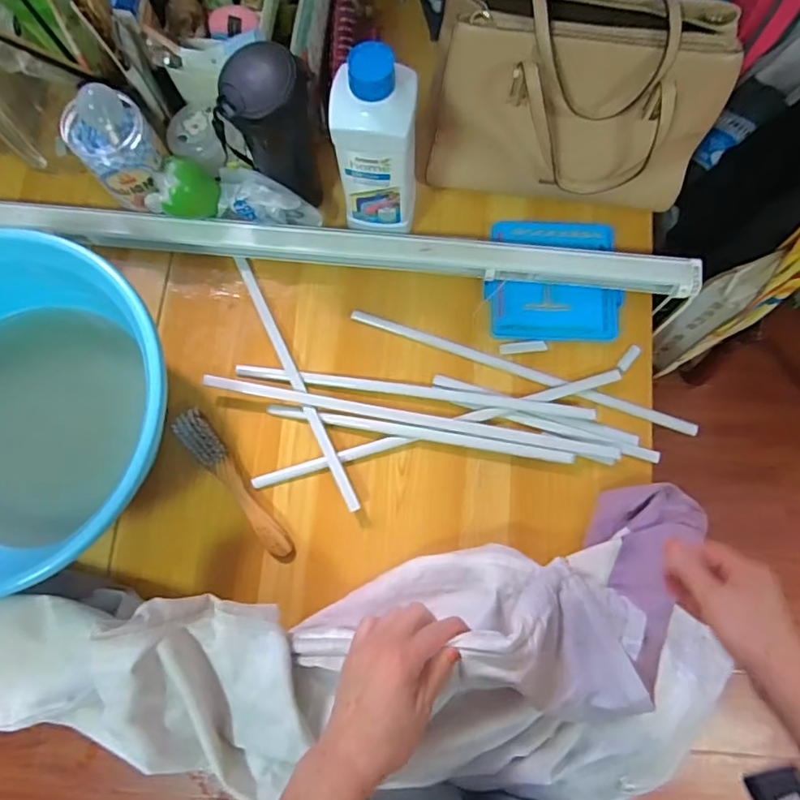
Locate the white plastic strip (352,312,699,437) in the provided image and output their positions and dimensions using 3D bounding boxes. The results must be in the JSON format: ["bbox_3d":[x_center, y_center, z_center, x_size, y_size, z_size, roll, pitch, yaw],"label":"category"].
[{"bbox_3d":[0.142,-0.034,0.665,0.412,0.016,0.015,20,79,5],"label":"white plastic strip"}]

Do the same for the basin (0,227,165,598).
[{"bbox_3d":[-0.410,0.014,0.604,0.342,0.137,0.342,0,78,1],"label":"basin"}]

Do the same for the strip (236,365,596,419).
[{"bbox_3d":[0.015,-0.011,0.655,0.408,0.013,0.019,7,78,2],"label":"strip"}]

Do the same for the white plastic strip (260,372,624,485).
[{"bbox_3d":[0.044,0.033,0.646,0.431,0.013,0.015,-16,78,-3],"label":"white plastic strip"}]

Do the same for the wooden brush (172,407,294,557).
[{"bbox_3d":[-0.185,0.091,0.638,0.034,0.021,0.197,-41,80,-8],"label":"wooden brush"}]

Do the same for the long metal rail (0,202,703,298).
[{"bbox_3d":[-0.349,-0.208,0.685,1.356,0.045,0.041,6,78,2],"label":"long metal rail"}]

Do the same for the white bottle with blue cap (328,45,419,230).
[{"bbox_3d":[-0.023,-0.254,0.600,0.087,0.229,0.071,-4,78,0],"label":"white bottle with blue cap"}]

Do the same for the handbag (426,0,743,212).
[{"bbox_3d":[0.186,-0.316,0.621,0.299,0.195,0.117,12,78,3],"label":"handbag"}]

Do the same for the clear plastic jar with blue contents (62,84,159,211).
[{"bbox_3d":[-0.318,-0.285,0.640,0.080,0.098,0.087,-35,80,-6],"label":"clear plastic jar with blue contents"}]

